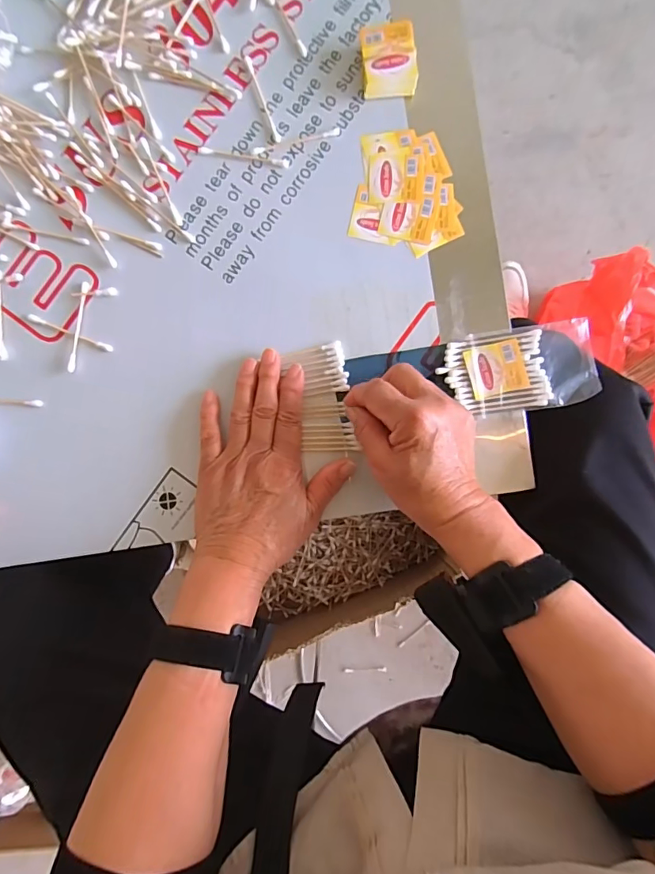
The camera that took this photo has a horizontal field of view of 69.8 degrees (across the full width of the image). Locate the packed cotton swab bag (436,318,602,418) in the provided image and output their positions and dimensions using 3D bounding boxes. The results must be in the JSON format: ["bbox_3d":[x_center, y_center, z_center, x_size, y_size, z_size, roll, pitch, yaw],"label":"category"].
[{"bbox_3d":[0.153,-0.054,0.372,0.116,0.013,0.065,-8,89,0],"label":"packed cotton swab bag"}]

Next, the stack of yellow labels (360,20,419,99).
[{"bbox_3d":[0.048,-0.298,0.372,0.042,0.020,0.049,-7,89,0],"label":"stack of yellow labels"}]

